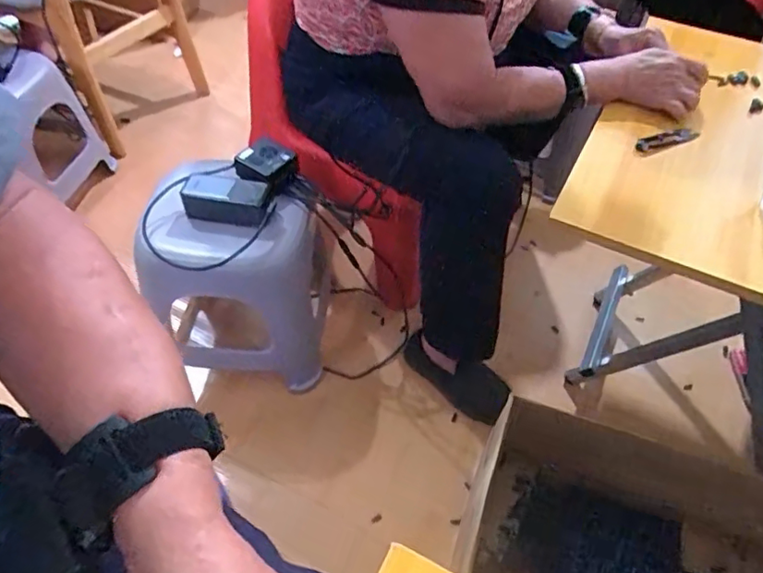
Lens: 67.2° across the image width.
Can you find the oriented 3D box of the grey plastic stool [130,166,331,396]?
[{"bbox_3d":[-0.246,-0.016,1.051,0.304,0.333,0.279,11,50,7],"label":"grey plastic stool"}]

